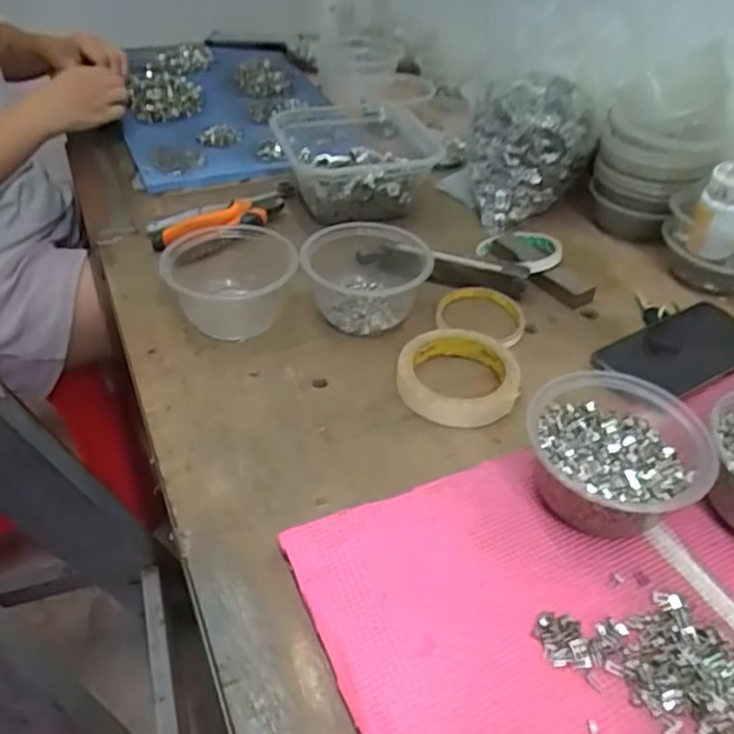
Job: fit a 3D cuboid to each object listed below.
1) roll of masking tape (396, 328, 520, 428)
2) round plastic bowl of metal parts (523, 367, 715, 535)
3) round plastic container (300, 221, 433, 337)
[{"bbox_3d":[0.075,0.005,0.541,0.096,0.020,0.095,2,42,-2],"label":"roll of masking tape"},{"bbox_3d":[0.163,0.063,0.437,0.109,0.060,0.104,2,42,-2],"label":"round plastic bowl of metal parts"},{"bbox_3d":[0.002,-0.091,0.612,0.110,0.063,0.110,2,42,-2],"label":"round plastic container"}]

